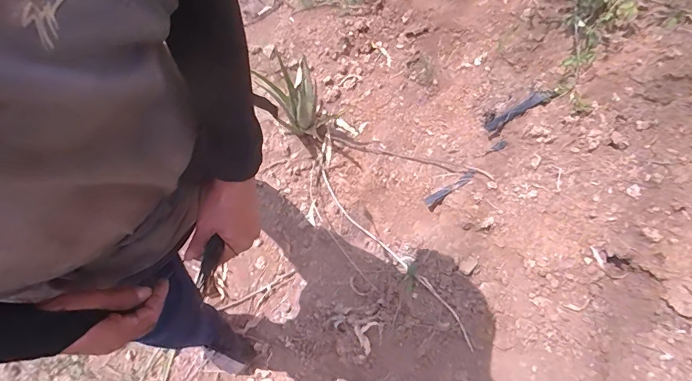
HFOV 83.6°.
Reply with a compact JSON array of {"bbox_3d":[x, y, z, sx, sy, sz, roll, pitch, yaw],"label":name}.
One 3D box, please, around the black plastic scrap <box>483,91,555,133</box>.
[{"bbox_3d":[0.478,-0.223,1.088,0.198,0.040,0.034,-31,73,37],"label":"black plastic scrap"}]

